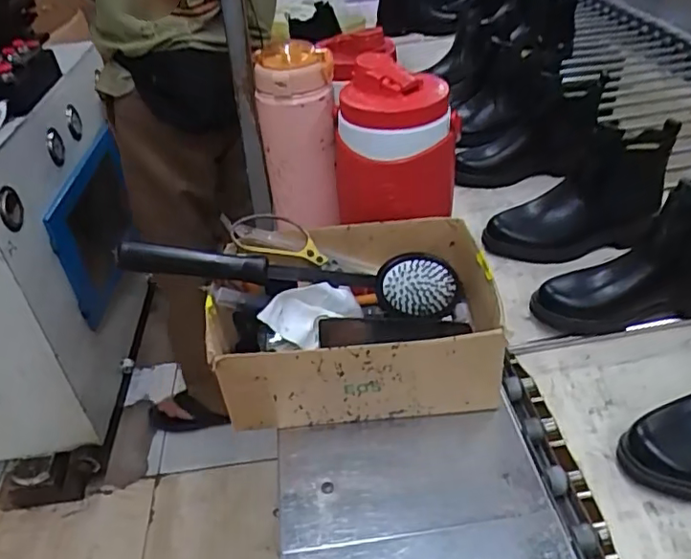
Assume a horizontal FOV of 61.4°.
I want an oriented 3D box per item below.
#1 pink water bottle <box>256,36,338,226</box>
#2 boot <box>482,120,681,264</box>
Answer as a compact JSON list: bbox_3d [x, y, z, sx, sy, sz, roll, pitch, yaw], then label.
[{"bbox_3d":[-0.058,-0.176,0.764,0.101,0.245,0.090,-11,36,-3],"label":"pink water bottle"},{"bbox_3d":[0.317,-0.108,0.785,0.241,0.140,0.084,-8,38,-2],"label":"boot"}]

